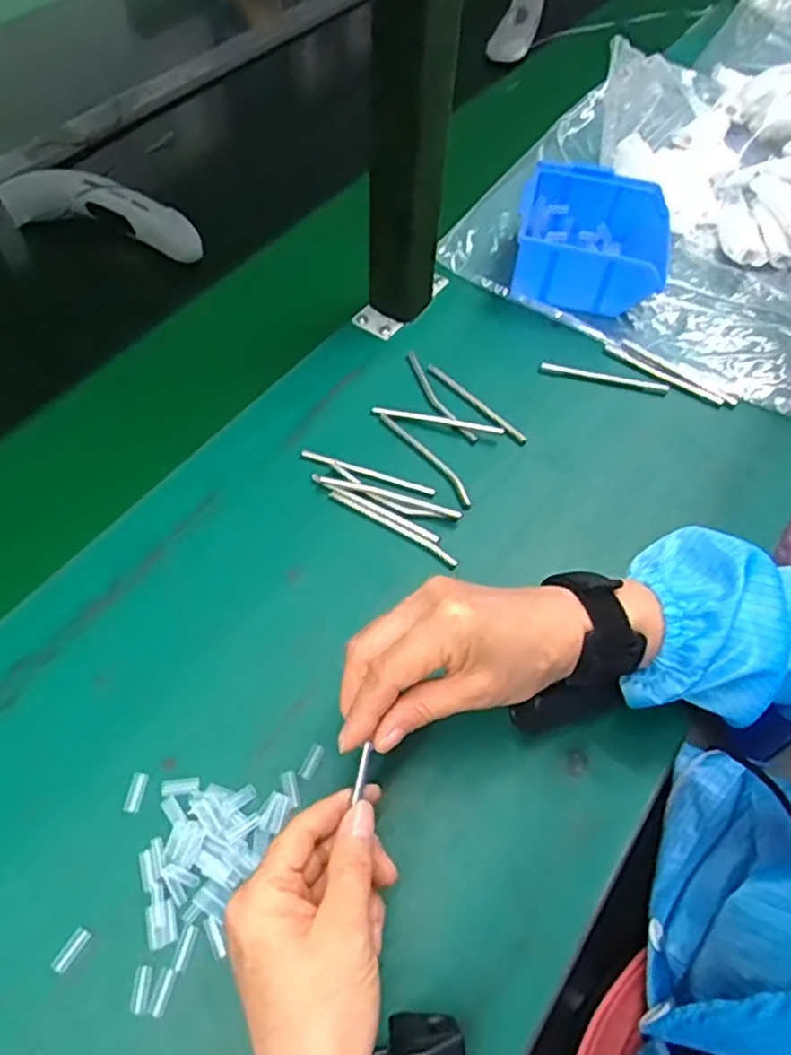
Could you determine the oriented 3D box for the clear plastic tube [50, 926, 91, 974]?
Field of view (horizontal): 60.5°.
[{"bbox_3d":[-0.166,0.215,0.345,0.009,0.004,0.020,27,61,12],"label":"clear plastic tube"}]

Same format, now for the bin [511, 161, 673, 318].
[{"bbox_3d":[0.178,-0.260,0.621,0.137,0.062,0.125,16,59,5],"label":"bin"}]

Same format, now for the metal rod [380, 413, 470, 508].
[{"bbox_3d":[0.025,-0.055,0.523,0.012,0.004,0.107,-31,66,-21],"label":"metal rod"}]

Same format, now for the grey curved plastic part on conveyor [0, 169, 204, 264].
[{"bbox_3d":[-0.272,-0.297,0.637,0.194,0.040,0.052,21,60,8],"label":"grey curved plastic part on conveyor"}]

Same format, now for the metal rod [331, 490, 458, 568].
[{"bbox_3d":[-0.001,-0.001,0.489,0.105,0.005,0.008,31,62,14],"label":"metal rod"}]

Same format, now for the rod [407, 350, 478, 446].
[{"bbox_3d":[0.035,-0.107,0.555,0.013,0.005,0.106,-23,64,-17],"label":"rod"}]

